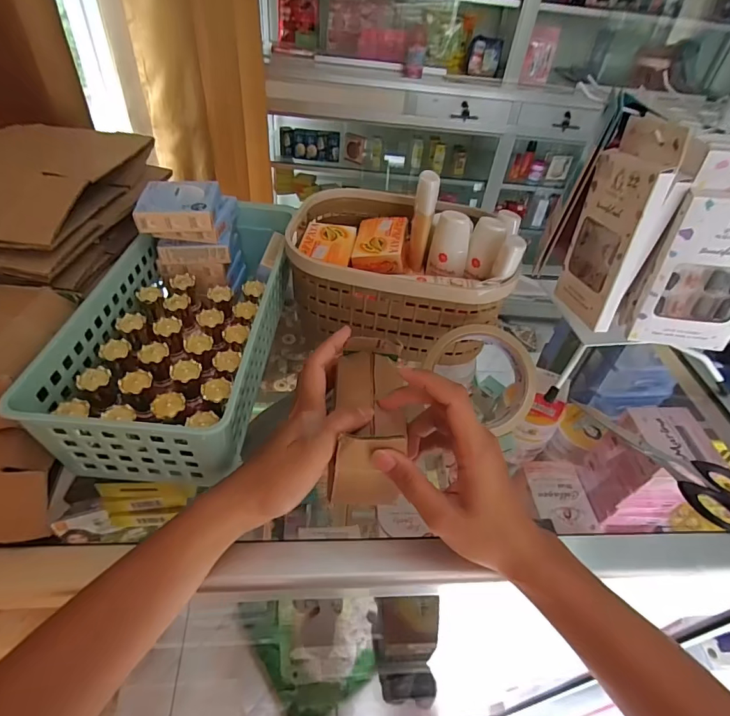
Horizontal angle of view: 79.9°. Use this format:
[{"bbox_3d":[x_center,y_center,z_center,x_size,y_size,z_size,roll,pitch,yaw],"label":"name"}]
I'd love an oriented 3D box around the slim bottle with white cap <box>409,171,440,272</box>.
[{"bbox_3d":[0.055,-0.131,0.427,0.020,0.093,0.022,8,43,1],"label":"slim bottle with white cap"}]

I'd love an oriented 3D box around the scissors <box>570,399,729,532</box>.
[{"bbox_3d":[0.264,0.081,0.384,0.058,0.015,0.146,-20,50,-26],"label":"scissors"}]

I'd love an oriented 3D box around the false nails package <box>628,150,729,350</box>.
[{"bbox_3d":[0.245,-0.068,0.304,0.075,0.138,0.015,15,44,8],"label":"false nails package"}]

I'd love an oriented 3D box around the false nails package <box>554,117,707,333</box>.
[{"bbox_3d":[0.188,-0.098,0.329,0.021,0.141,0.070,2,32,-11],"label":"false nails package"}]

